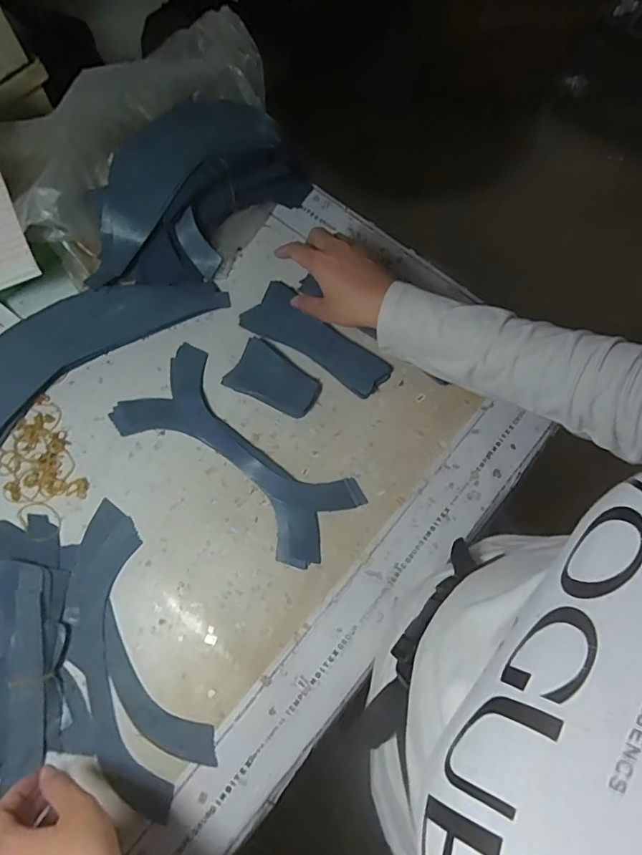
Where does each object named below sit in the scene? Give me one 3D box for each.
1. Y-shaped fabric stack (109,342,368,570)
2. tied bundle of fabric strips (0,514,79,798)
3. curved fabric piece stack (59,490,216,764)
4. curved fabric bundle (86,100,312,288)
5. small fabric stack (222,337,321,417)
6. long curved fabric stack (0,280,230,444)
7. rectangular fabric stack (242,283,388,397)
[{"bbox_3d":[-0.083,0.023,0.514,0.252,0.011,0.108,38,75,11],"label":"Y-shaped fabric stack"},{"bbox_3d":[-0.278,0.188,0.437,0.115,0.040,0.216,-3,72,-2],"label":"tied bundle of fabric strips"},{"bbox_3d":[-0.176,0.190,0.458,0.088,0.005,0.248,-25,74,-9],"label":"curved fabric piece stack"},{"bbox_3d":[-0.142,-0.256,0.572,0.134,0.077,0.278,42,76,12],"label":"curved fabric bundle"},{"bbox_3d":[-0.047,-0.050,0.535,0.090,0.005,0.059,28,73,8],"label":"small fabric stack"},{"bbox_3d":[-0.274,-0.063,0.531,0.363,0.016,0.125,-39,76,-13],"label":"long curved fabric stack"},{"bbox_3d":[-0.005,-0.094,0.553,0.165,0.013,0.063,38,75,11],"label":"rectangular fabric stack"}]

